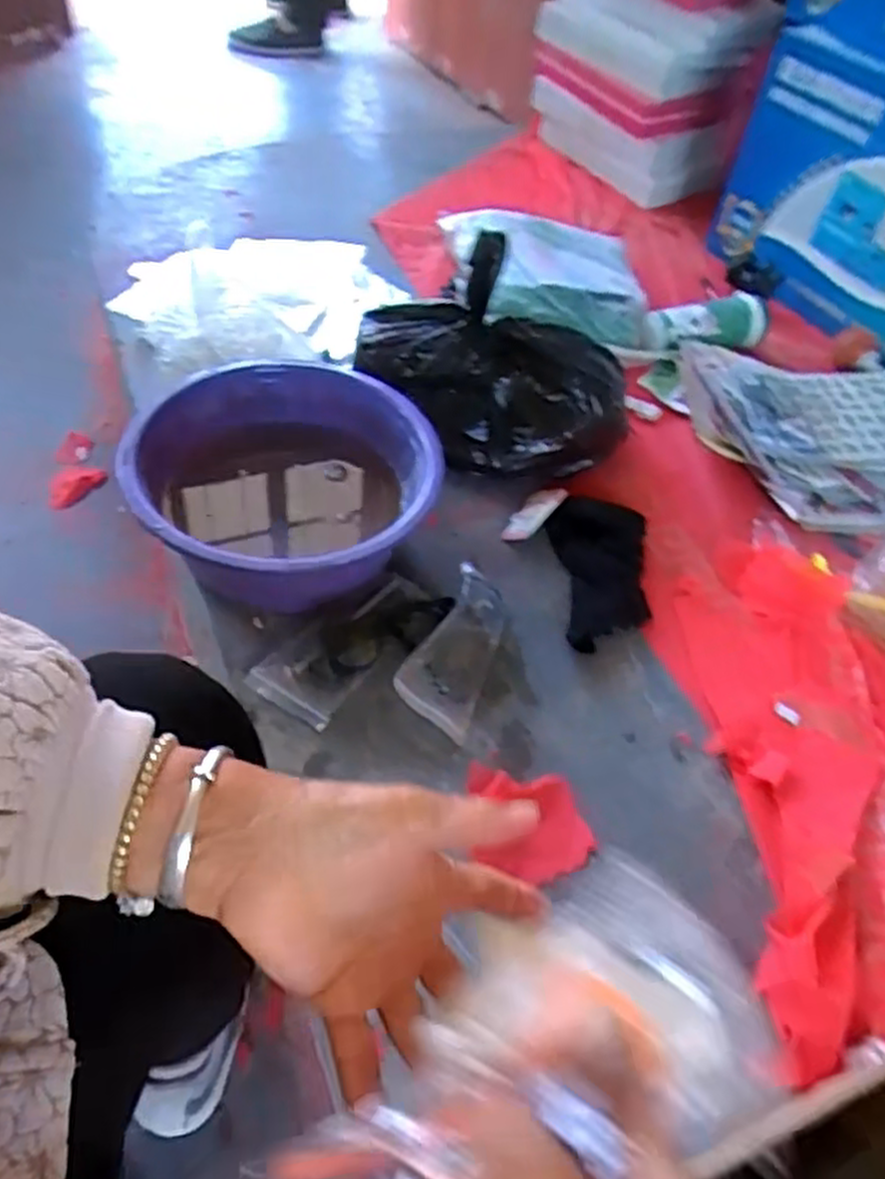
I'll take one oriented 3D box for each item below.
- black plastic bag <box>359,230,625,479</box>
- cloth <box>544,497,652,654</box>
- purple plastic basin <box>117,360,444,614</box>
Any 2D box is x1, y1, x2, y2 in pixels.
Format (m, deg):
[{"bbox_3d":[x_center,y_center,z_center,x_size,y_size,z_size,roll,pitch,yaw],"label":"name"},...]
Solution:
[{"bbox_3d":[0.060,-0.271,0.901,0.317,0.208,0.214,4,49,-3],"label":"black plastic bag"},{"bbox_3d":[0.170,-0.023,0.821,0.104,0.035,0.197,0,49,-6],"label":"cloth"},{"bbox_3d":[-0.156,-0.101,0.788,0.282,0.124,0.282,3,49,-4],"label":"purple plastic basin"}]

